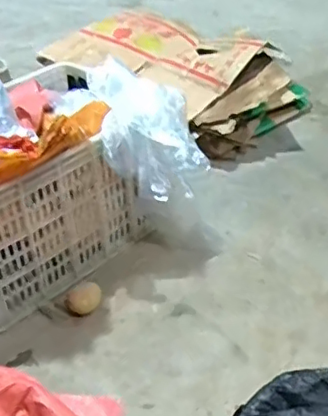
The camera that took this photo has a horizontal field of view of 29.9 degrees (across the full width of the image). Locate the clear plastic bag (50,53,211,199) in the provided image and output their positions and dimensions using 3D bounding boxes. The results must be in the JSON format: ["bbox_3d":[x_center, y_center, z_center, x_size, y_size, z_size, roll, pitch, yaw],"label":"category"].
[{"bbox_3d":[-0.071,-0.174,1.262,0.209,0.215,0.300,-21,39,-21],"label":"clear plastic bag"}]

